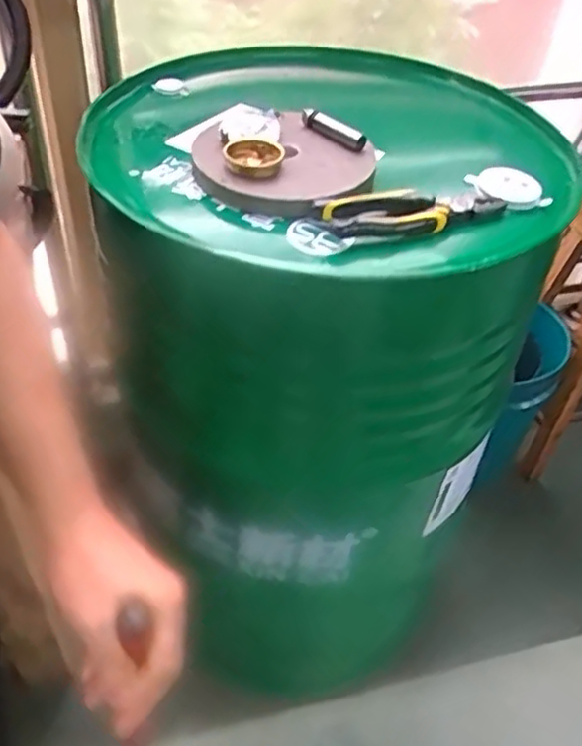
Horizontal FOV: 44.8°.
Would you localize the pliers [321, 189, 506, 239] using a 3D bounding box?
[{"bbox_3d":[0.130,-0.166,0.720,0.200,0.026,0.058,-8,45,-14],"label":"pliers"}]

